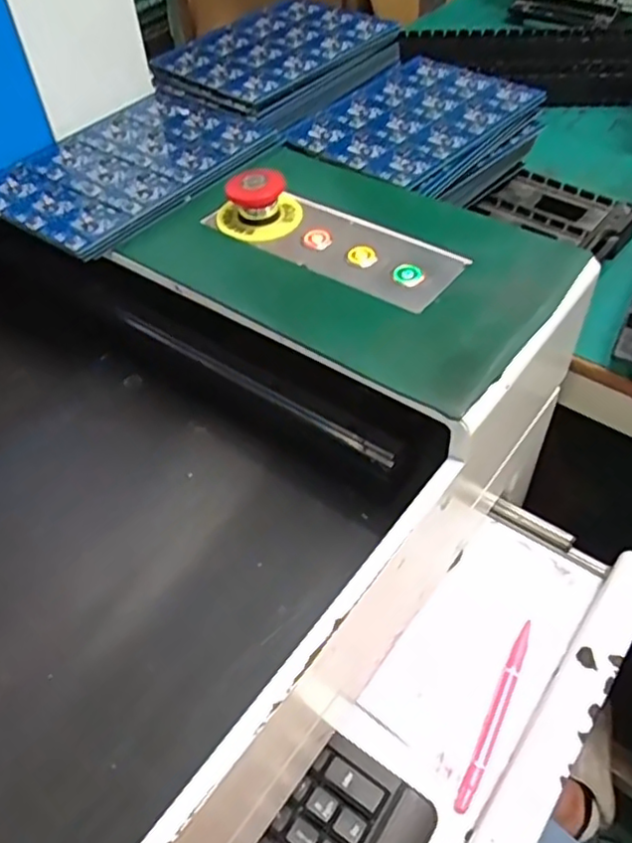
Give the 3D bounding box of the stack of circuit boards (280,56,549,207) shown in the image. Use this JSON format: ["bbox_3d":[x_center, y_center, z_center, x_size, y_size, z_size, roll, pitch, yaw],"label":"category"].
[{"bbox_3d":[0.087,-0.244,0.561,0.146,0.046,0.195,29,53,28],"label":"stack of circuit boards"}]

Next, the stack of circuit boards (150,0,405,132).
[{"bbox_3d":[-0.035,-0.330,0.598,0.149,0.022,0.205,30,57,26],"label":"stack of circuit boards"}]

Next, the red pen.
[{"bbox_3d":[0.116,0.185,0.422,0.010,0.011,0.127,20,50,22],"label":"red pen"}]

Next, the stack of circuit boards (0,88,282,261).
[{"bbox_3d":[-0.137,-0.192,0.493,0.145,0.012,0.203,27,56,24],"label":"stack of circuit boards"}]

